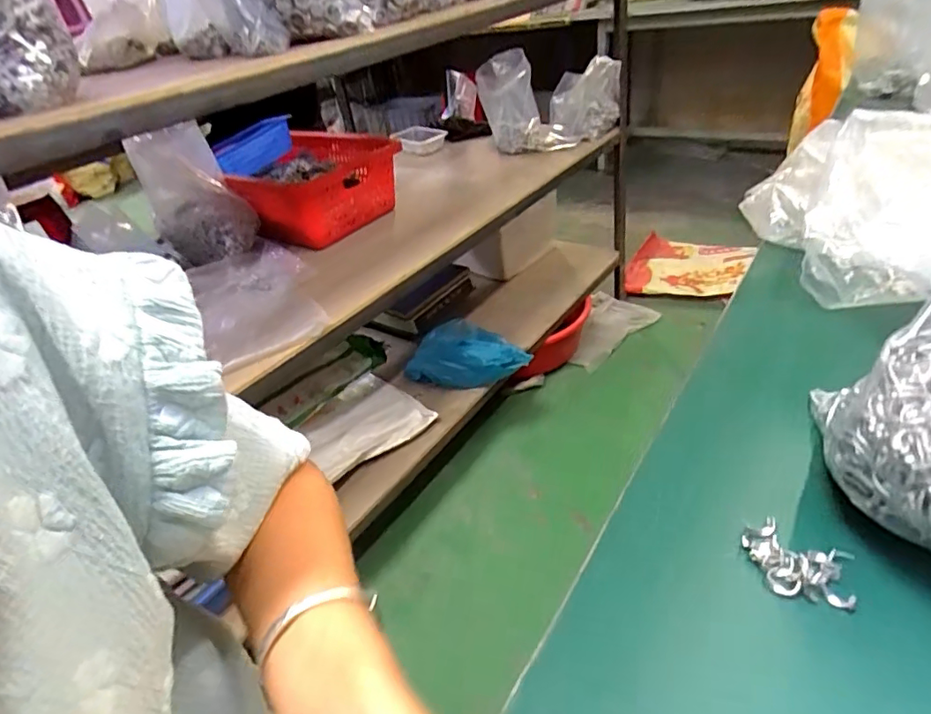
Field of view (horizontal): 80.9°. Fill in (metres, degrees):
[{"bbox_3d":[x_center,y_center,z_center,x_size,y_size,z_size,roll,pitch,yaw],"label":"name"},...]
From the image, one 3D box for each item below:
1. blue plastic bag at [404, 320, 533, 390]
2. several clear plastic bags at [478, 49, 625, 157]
[{"bbox_3d":[0.011,-0.003,1.331,0.285,0.100,0.161,11,41,28],"label":"blue plastic bag"},{"bbox_3d":[0.212,-0.673,1.443,0.376,0.213,0.173,2,37,18],"label":"several clear plastic bags"}]

